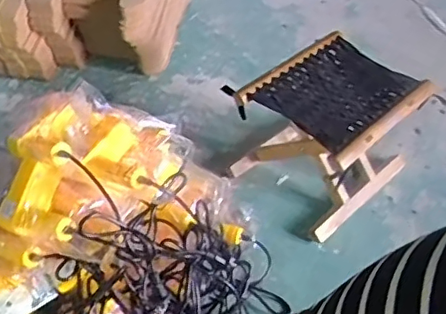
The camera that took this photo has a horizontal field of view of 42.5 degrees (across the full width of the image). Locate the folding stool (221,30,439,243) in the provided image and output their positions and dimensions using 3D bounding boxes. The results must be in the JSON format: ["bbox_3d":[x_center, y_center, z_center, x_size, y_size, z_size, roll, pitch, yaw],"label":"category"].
[{"bbox_3d":[0.204,-0.054,1.169,0.279,0.252,0.287,35,53,26],"label":"folding stool"}]

